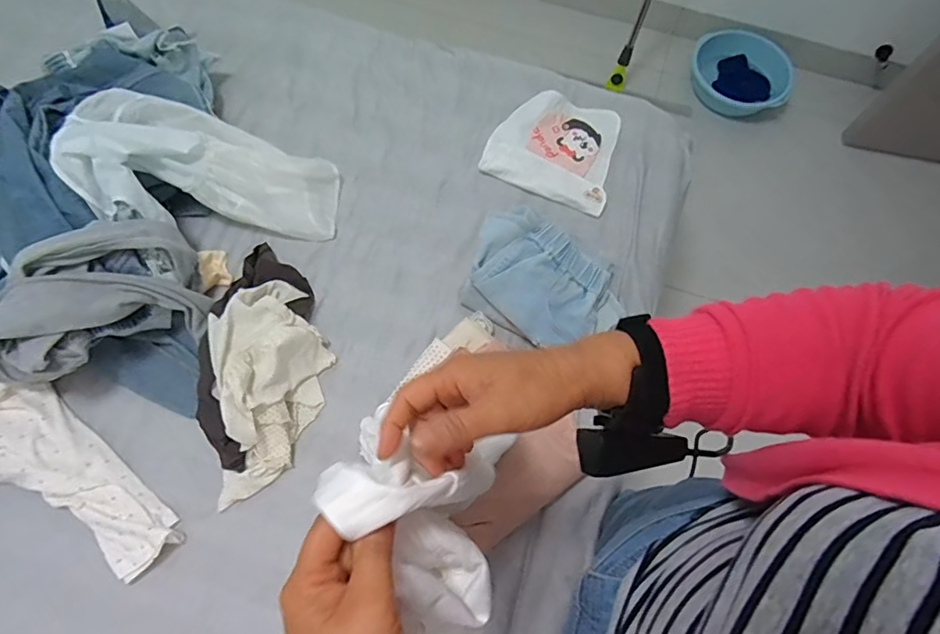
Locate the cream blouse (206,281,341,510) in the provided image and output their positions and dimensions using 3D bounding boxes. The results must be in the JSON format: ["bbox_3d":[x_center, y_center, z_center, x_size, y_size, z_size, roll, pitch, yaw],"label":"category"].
[{"bbox_3d":[-0.283,0.085,0.738,0.162,0.077,0.305,-8,69,-6],"label":"cream blouse"}]

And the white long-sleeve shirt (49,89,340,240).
[{"bbox_3d":[-0.398,-0.230,0.803,0.360,0.165,0.217,-2,69,-4],"label":"white long-sleeve shirt"}]

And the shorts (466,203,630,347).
[{"bbox_3d":[0.108,-0.053,0.804,0.236,0.089,0.162,40,72,12],"label":"shorts"}]

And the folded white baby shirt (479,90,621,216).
[{"bbox_3d":[0.146,-0.306,0.922,0.215,0.035,0.218,15,69,3],"label":"folded white baby shirt"}]

